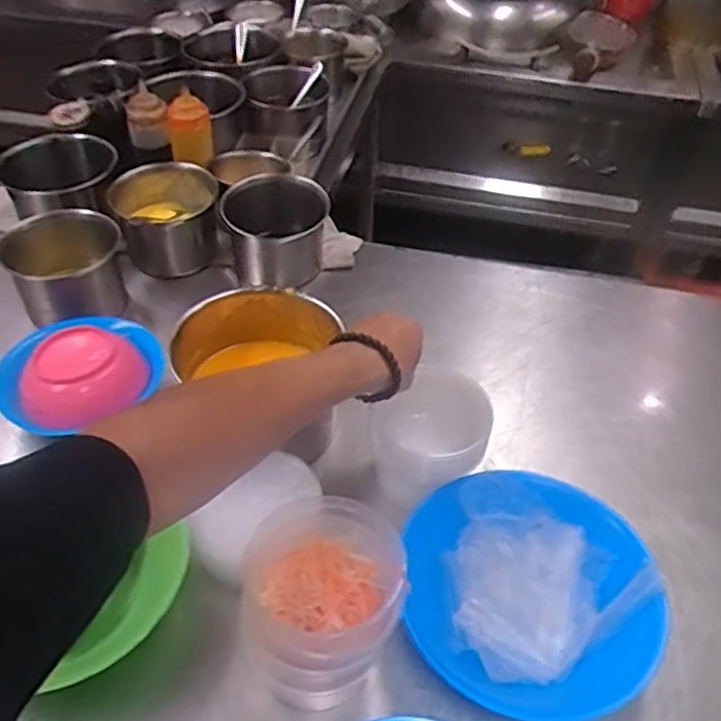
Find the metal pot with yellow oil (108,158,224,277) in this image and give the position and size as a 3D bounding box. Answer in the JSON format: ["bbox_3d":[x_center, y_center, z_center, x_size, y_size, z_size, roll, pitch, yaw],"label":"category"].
[{"bbox_3d":[-0.261,-0.199,0.978,0.136,0.106,0.147,1,45,-1],"label":"metal pot with yellow oil"}]

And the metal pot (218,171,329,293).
[{"bbox_3d":[-0.112,-0.179,0.974,0.132,0.103,0.132,1,45,-1],"label":"metal pot"}]

